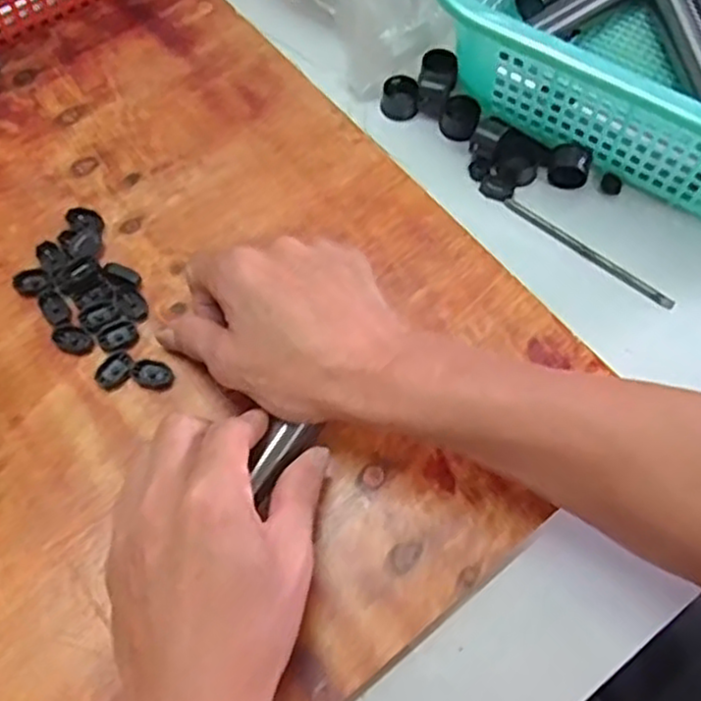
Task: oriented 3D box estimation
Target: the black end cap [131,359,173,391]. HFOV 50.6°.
[{"bbox_3d":[-0.104,0.013,0.391,0.021,0.004,0.015,22,65,8],"label":"black end cap"}]

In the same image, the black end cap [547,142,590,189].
[{"bbox_3d":[0.137,-0.117,0.458,0.023,0.019,0.020,21,65,7],"label":"black end cap"}]

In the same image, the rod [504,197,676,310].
[{"bbox_3d":[0.144,-0.060,0.447,0.115,0.005,0.007,36,68,13],"label":"rod"}]

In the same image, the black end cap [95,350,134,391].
[{"bbox_3d":[-0.124,0.010,0.390,0.017,0.004,0.021,41,69,15],"label":"black end cap"}]

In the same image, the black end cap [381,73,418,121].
[{"bbox_3d":[0.033,-0.167,0.488,0.023,0.017,0.026,4,64,-1],"label":"black end cap"}]

